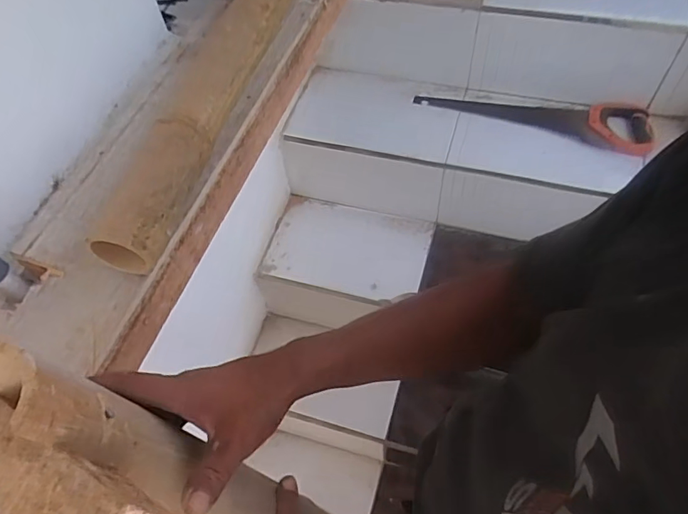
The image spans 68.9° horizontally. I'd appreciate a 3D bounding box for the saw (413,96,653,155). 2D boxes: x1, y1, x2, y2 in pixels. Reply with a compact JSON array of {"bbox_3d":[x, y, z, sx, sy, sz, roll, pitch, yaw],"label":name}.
[{"bbox_3d":[0.437,-0.343,1.171,0.519,0.031,0.158,15,59,15],"label":"saw"}]

